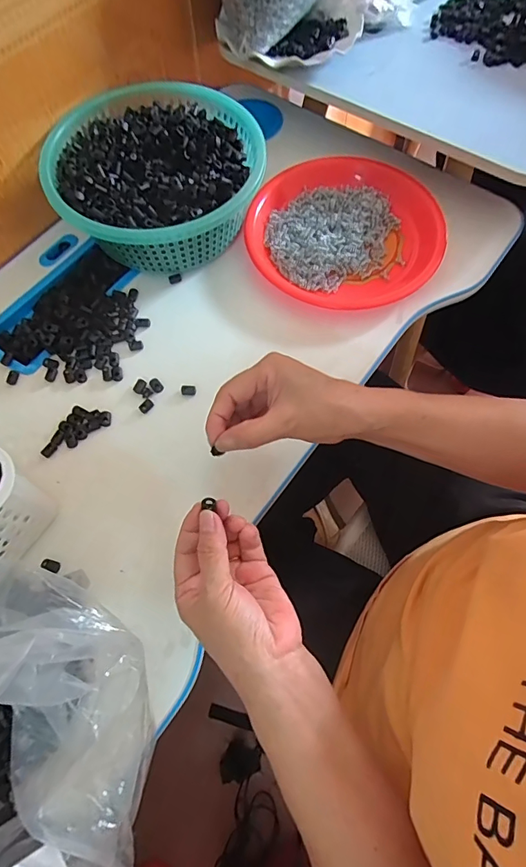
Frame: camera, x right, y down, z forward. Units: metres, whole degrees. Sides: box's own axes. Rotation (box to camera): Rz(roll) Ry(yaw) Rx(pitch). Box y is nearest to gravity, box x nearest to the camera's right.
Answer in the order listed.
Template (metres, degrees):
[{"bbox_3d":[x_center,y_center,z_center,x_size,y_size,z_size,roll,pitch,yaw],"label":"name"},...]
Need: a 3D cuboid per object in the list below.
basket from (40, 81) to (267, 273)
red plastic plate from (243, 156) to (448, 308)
[{"bbox_3d":[-0.120,-0.297,0.519,0.230,0.083,0.243,-1,68,2],"label":"basket"},{"bbox_3d":[0.099,-0.242,0.517,0.213,0.027,0.222,-1,68,2],"label":"red plastic plate"}]

